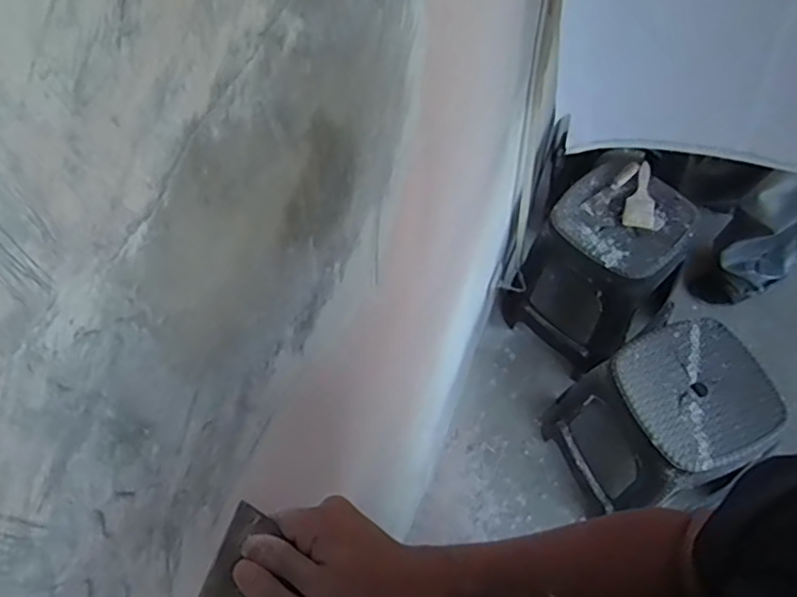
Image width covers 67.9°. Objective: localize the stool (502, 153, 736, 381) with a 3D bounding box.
[{"bbox_3d":[0.499,-0.072,1.498,0.316,0.417,0.309,-40,66,-17],"label":"stool"}]

